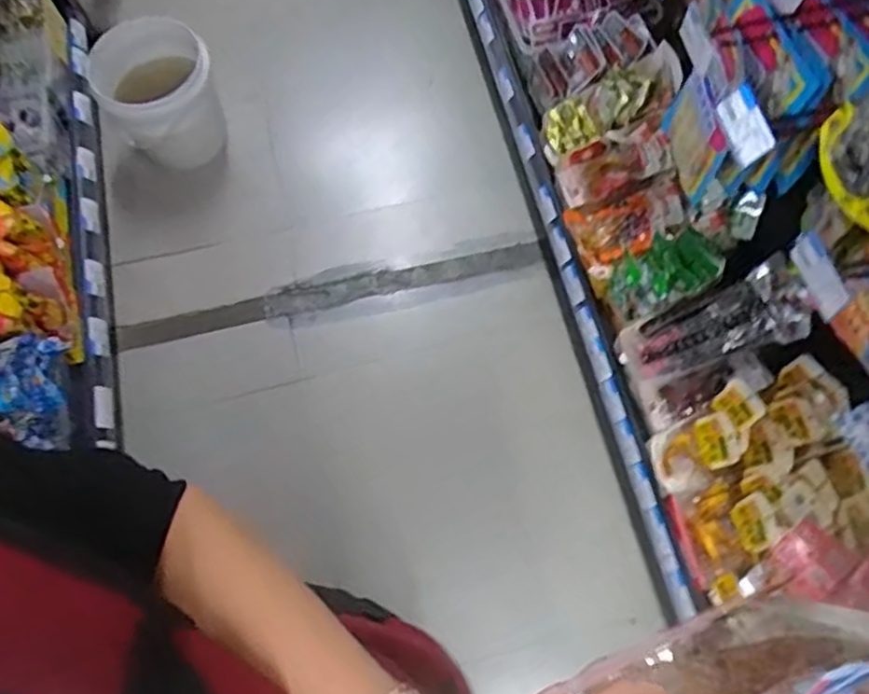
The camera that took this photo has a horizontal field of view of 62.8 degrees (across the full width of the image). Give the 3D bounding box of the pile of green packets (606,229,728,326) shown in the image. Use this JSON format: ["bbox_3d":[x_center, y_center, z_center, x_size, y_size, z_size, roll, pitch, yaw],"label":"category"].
[{"bbox_3d":[0.377,-0.121,1.193,0.155,0.117,0.131,-39,72,-12],"label":"pile of green packets"}]

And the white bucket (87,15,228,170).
[{"bbox_3d":[-0.621,-0.569,1.605,0.256,0.223,0.304,-23,70,-7],"label":"white bucket"}]

